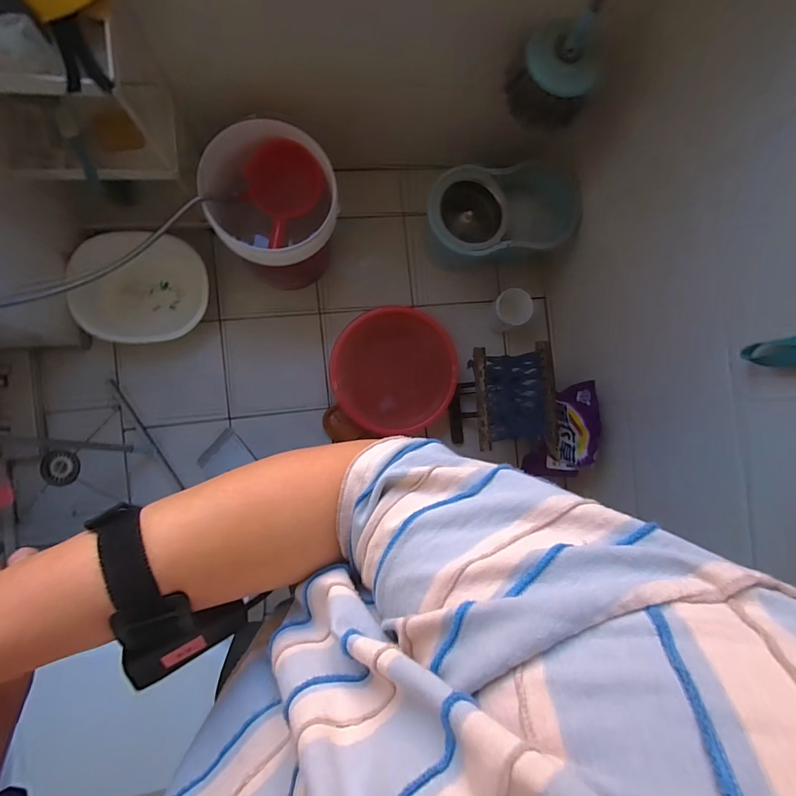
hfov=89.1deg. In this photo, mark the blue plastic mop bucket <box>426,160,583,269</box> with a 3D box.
[{"bbox_3d":[0.277,-0.544,1.265,0.477,0.273,0.252,-12,90,-10],"label":"blue plastic mop bucket"}]

